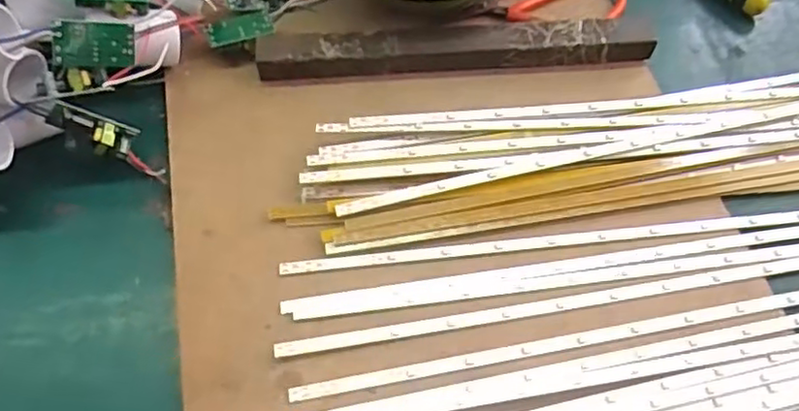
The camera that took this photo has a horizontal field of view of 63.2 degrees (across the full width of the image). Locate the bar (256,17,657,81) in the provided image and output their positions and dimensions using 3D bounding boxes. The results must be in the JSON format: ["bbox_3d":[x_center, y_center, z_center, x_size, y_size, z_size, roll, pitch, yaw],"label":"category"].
[{"bbox_3d":[0.032,-0.086,0.350,0.210,0.009,0.021,-5,62,-4],"label":"bar"}]

